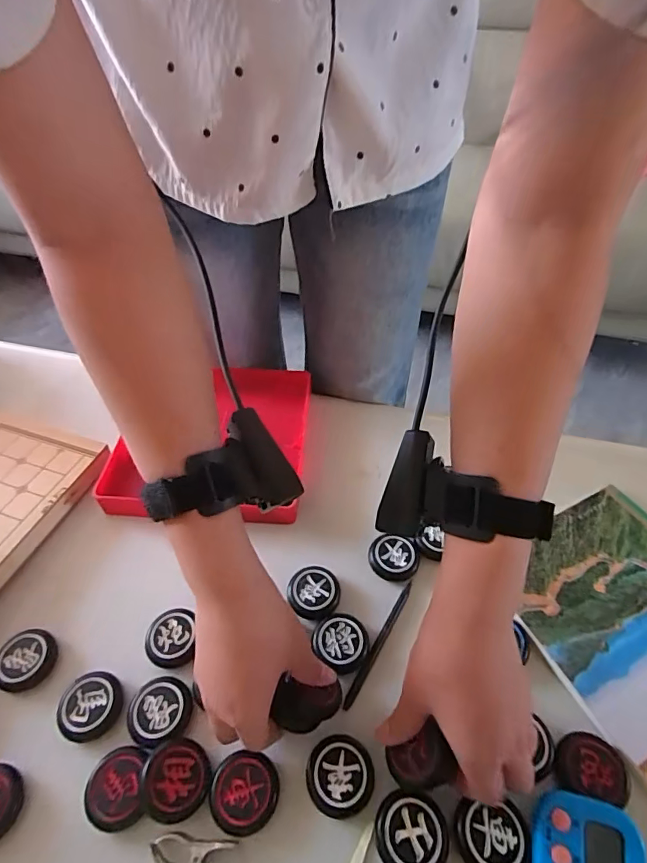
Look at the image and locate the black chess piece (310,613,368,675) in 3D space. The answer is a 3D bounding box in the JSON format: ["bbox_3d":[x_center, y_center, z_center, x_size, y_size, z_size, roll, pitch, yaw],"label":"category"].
[{"bbox_3d":[0.014,0.168,0.373,0.042,0.010,0.044,0,47,1],"label":"black chess piece"}]

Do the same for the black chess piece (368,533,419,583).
[{"bbox_3d":[0.063,0.115,0.421,0.042,0.014,0.039,1,47,2],"label":"black chess piece"}]

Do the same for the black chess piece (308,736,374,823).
[{"bbox_3d":[0.011,0.233,0.317,0.044,0.014,0.043,0,47,1],"label":"black chess piece"}]

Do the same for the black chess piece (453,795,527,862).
[{"bbox_3d":[0.104,0.253,0.290,0.041,0.011,0.039,0,47,1],"label":"black chess piece"}]

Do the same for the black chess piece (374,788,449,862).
[{"bbox_3d":[0.056,0.253,0.292,0.044,0.022,0.041,10,48,10],"label":"black chess piece"}]

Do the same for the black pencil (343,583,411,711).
[{"bbox_3d":[0.046,0.170,0.379,0.007,0.013,0.111,25,52,22],"label":"black pencil"}]

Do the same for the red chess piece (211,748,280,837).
[{"bbox_3d":[-0.052,0.239,0.309,0.043,0.011,0.043,6,48,6],"label":"red chess piece"}]

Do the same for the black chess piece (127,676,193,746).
[{"bbox_3d":[-0.119,0.202,0.340,0.044,0.011,0.042,0,47,1],"label":"black chess piece"}]

